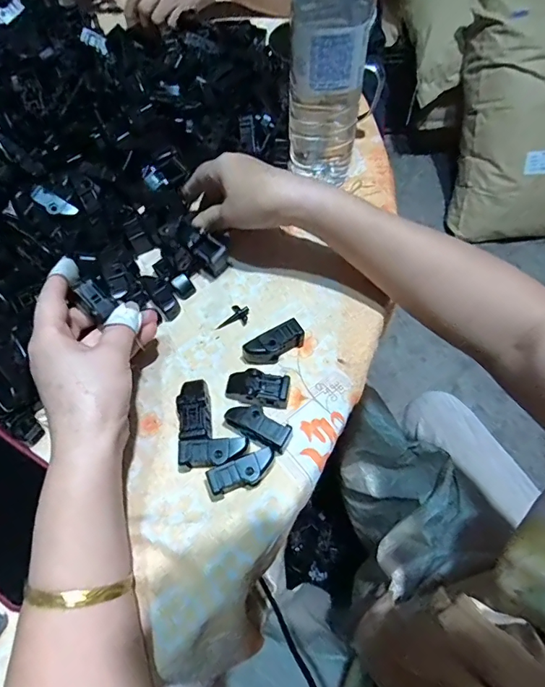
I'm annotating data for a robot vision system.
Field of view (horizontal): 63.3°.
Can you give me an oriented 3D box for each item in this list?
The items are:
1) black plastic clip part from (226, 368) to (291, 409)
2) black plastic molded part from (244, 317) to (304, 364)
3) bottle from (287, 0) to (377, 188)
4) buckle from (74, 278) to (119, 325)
[{"bbox_3d":[-0.011,0.035,0.340,0.048,0.014,0.025,9,63,7],"label":"black plastic clip part"},{"bbox_3d":[0.002,0.001,0.357,0.050,0.019,0.019,-30,65,-13],"label":"black plastic molded part"},{"bbox_3d":[0.047,-0.233,0.379,0.062,0.203,0.060,1,62,3],"label":"bottle"},{"bbox_3d":[-0.126,-0.029,0.311,0.029,0.013,0.020,50,52,-2],"label":"buckle"}]

